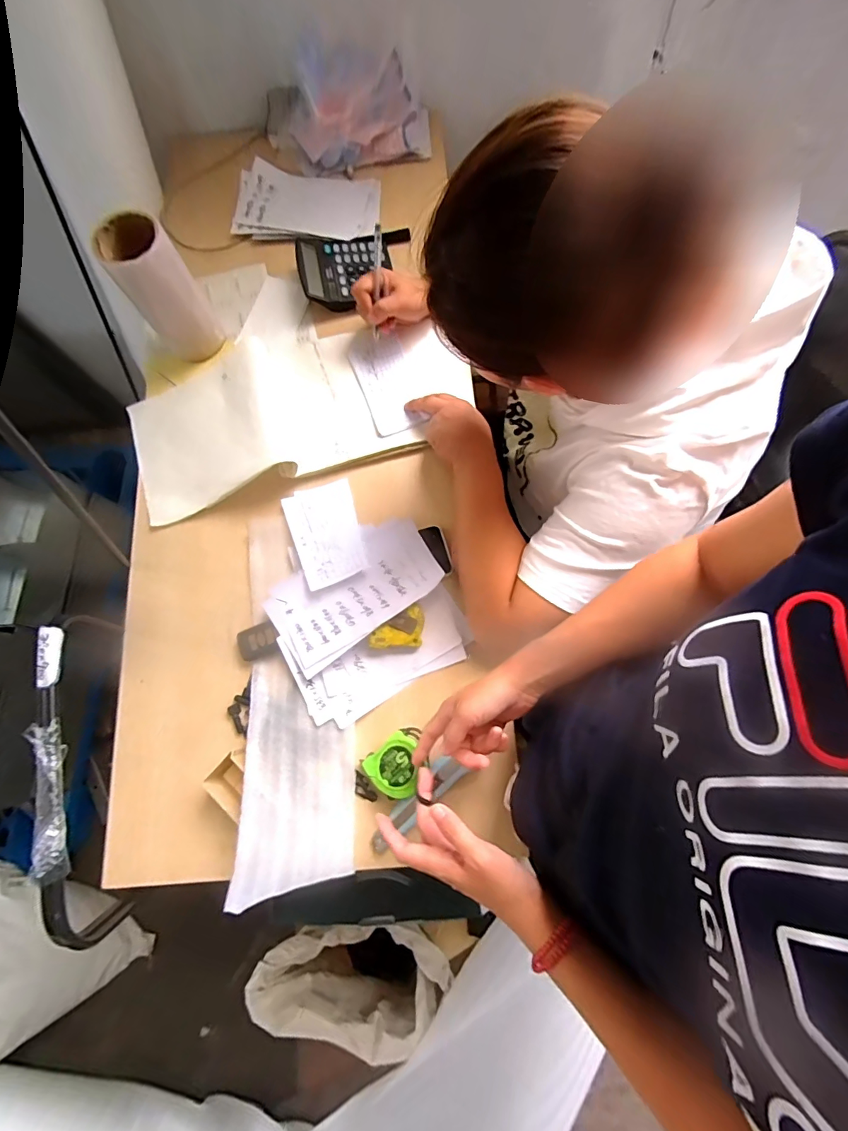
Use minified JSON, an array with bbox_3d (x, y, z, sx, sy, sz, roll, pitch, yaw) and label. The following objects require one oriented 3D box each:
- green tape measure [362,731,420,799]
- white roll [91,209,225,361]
[{"bbox_3d":[-0.030,0.235,0.518,0.060,0.030,0.060,-40,77,-8],"label":"green tape measure"},{"bbox_3d":[-0.355,-0.371,0.615,0.085,0.166,0.078,-32,76,-7],"label":"white roll"}]

